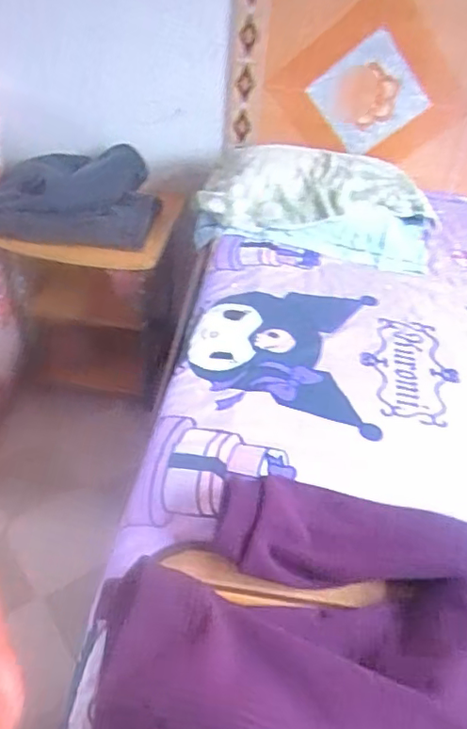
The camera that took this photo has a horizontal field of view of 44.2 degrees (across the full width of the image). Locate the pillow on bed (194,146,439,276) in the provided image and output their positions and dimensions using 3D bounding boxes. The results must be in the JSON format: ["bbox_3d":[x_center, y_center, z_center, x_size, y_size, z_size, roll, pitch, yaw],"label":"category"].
[{"bbox_3d":[0.180,-0.346,1.239,0.506,0.148,0.224,11,42,8],"label":"pillow on bed"}]

